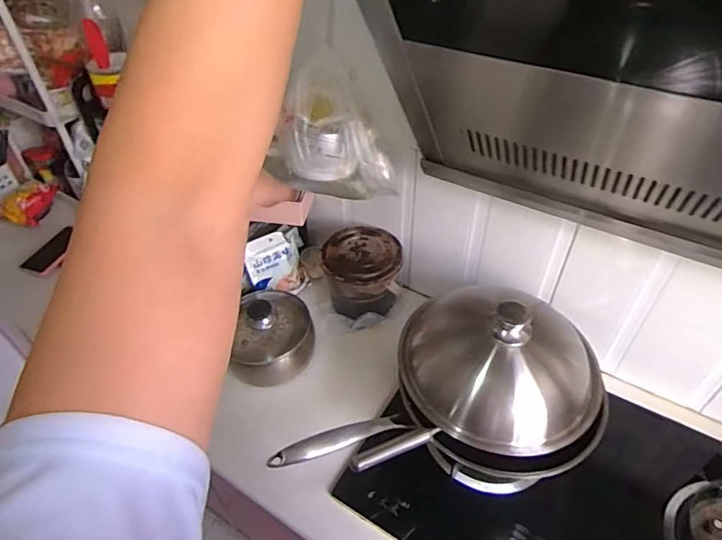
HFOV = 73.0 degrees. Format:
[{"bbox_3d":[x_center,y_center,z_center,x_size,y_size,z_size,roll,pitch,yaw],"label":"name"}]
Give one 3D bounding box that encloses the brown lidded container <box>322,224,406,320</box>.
[{"bbox_3d":[0.005,0.004,1.019,0.164,0.122,0.157,-1,45,1],"label":"brown lidded container"}]

